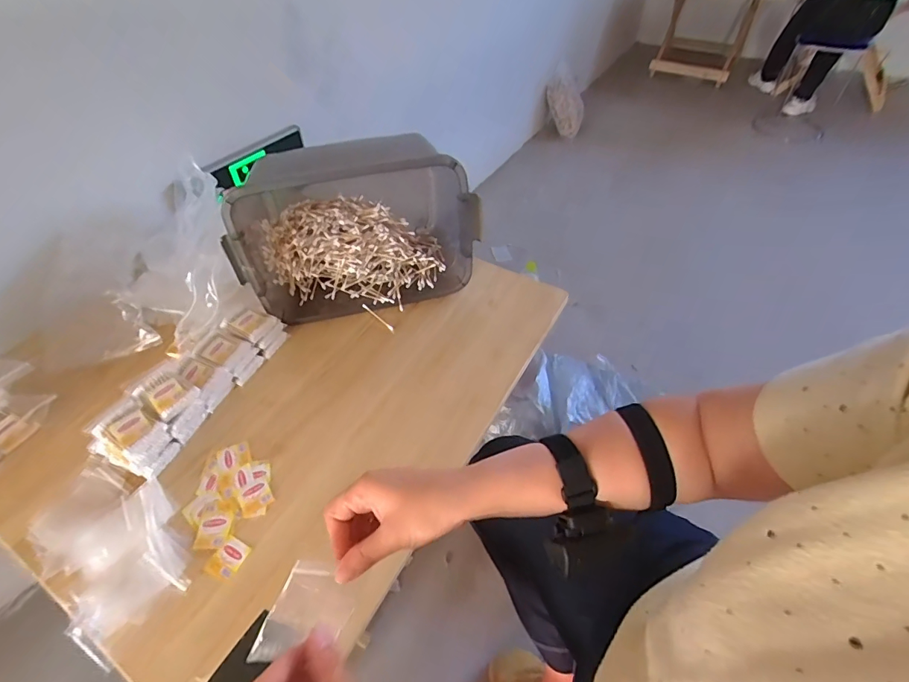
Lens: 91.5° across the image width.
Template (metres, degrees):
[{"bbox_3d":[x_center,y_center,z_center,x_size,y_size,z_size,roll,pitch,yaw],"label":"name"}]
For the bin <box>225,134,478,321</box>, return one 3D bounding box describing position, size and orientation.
[{"bbox_3d":[-0.172,-0.212,0.772,0.390,0.258,0.221,-11,49,-8],"label":"bin"}]

